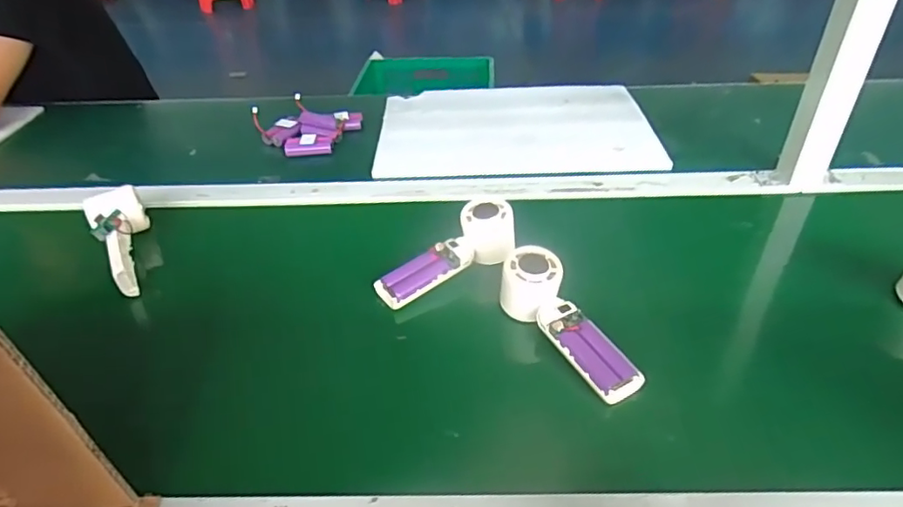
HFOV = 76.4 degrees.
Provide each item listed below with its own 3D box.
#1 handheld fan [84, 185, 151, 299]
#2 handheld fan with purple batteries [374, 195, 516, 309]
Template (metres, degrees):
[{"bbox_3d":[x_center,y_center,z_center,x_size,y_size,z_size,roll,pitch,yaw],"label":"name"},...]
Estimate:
[{"bbox_3d":[-0.376,-0.012,0.650,0.045,0.074,0.153,-13,55,-13],"label":"handheld fan"},{"bbox_3d":[-0.003,0.002,0.614,0.168,0.047,0.062,-33,46,-12],"label":"handheld fan with purple batteries"}]

